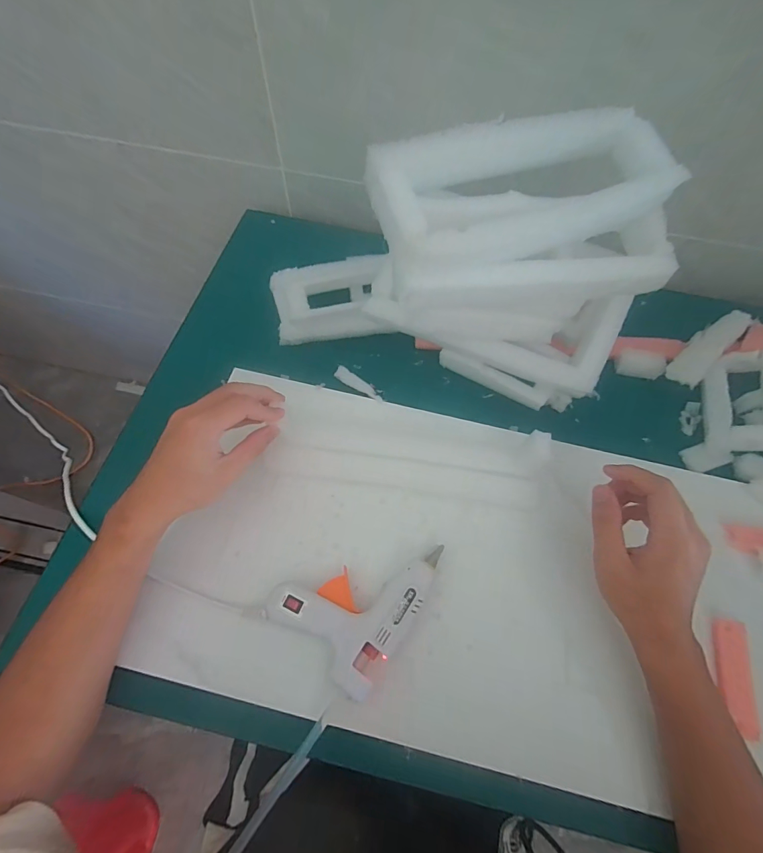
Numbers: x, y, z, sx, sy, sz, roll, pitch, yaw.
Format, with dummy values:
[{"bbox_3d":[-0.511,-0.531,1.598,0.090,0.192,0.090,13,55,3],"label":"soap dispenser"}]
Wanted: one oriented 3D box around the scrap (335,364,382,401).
[{"bbox_3d":[-0.025,-0.048,0.451,0.066,0.008,0.015,33,68,12],"label":"scrap"}]

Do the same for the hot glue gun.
[{"bbox_3d":[-0.019,0.143,0.348,0.108,0.025,0.130,35,69,13],"label":"hot glue gun"}]

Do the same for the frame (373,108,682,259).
[{"bbox_3d":[0.117,-0.196,0.319,0.254,0.047,0.100,-17,67,-10],"label":"frame"}]

